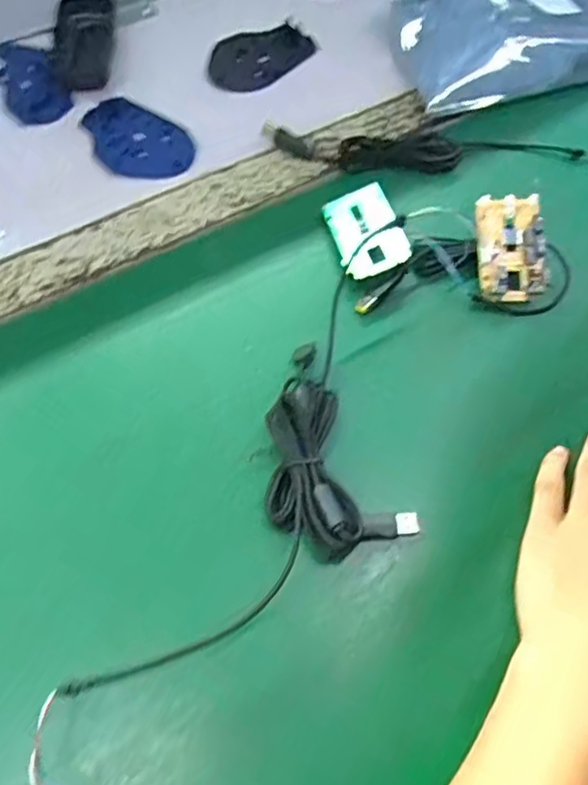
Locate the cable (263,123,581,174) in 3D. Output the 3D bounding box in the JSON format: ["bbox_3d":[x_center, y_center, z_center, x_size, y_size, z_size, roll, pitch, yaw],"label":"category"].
[{"bbox_3d":[0.108,-0.204,0.497,0.256,0.021,0.044,1,65,-5],"label":"cable"}]

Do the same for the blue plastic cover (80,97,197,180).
[{"bbox_3d":[-0.131,-0.212,0.511,0.110,0.011,0.074,42,68,13],"label":"blue plastic cover"}]

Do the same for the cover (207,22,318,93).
[{"bbox_3d":[-0.031,-0.320,0.572,0.054,0.020,0.111,41,68,12],"label":"cover"}]

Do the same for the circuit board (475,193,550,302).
[{"bbox_3d":[0.157,-0.104,0.436,0.047,0.010,0.077,-1,78,11],"label":"circuit board"}]

